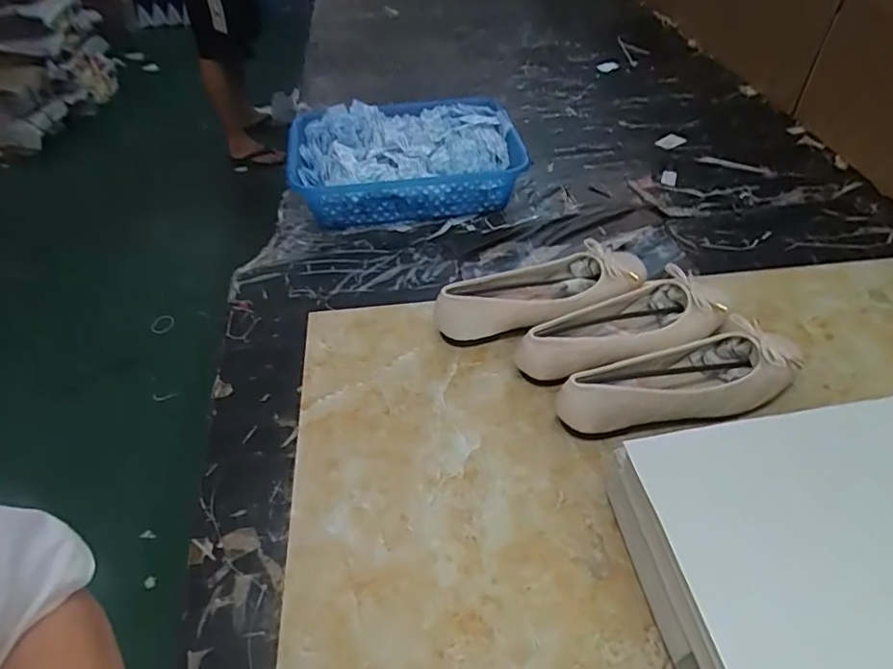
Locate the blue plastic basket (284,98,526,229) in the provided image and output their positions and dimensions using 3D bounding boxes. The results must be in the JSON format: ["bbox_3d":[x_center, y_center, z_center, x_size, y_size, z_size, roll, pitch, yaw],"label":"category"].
[{"bbox_3d":[-0.064,-0.265,0.845,0.333,0.108,0.237,-5,47,-3],"label":"blue plastic basket"}]

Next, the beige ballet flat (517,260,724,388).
[{"bbox_3d":[0.179,-0.001,0.558,0.219,0.066,0.079,-22,50,-18],"label":"beige ballet flat"}]

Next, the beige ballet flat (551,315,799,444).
[{"bbox_3d":[0.213,0.049,0.510,0.218,0.061,0.085,-17,48,-14],"label":"beige ballet flat"}]

